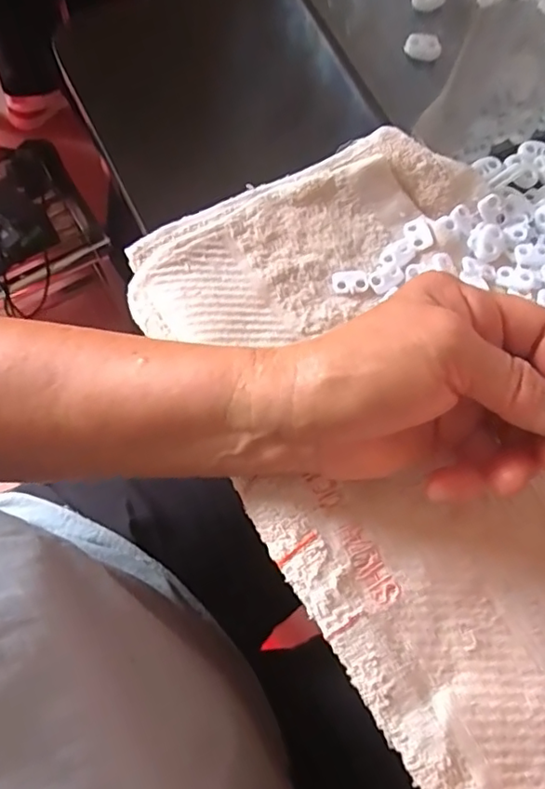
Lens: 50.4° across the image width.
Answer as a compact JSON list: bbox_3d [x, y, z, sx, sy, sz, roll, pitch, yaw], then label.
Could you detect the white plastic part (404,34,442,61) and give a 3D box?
[{"bbox_3d":[0.094,-0.218,0.362,0.022,0.008,0.016,19,71,5],"label":"white plastic part"}]

